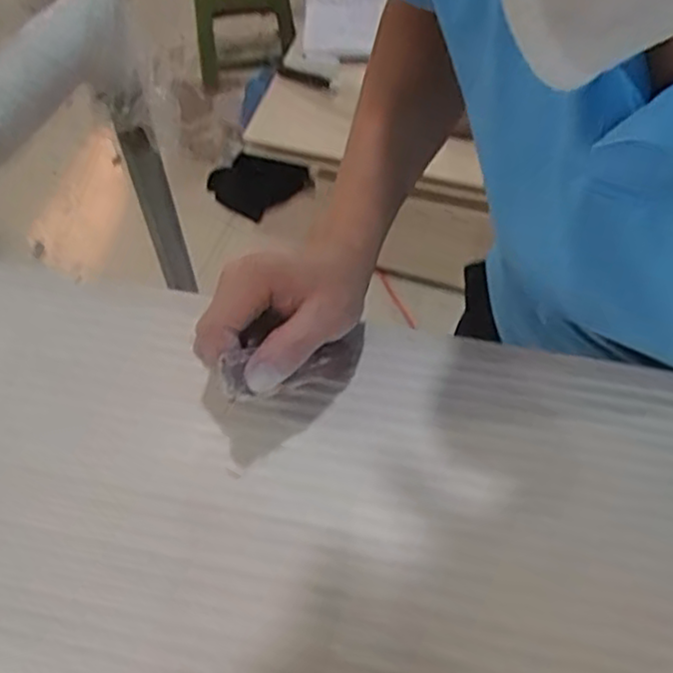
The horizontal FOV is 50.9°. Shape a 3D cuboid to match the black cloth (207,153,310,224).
[{"bbox_3d":[-0.210,-0.410,1.874,0.211,0.067,0.230,-35,61,-19],"label":"black cloth"}]

